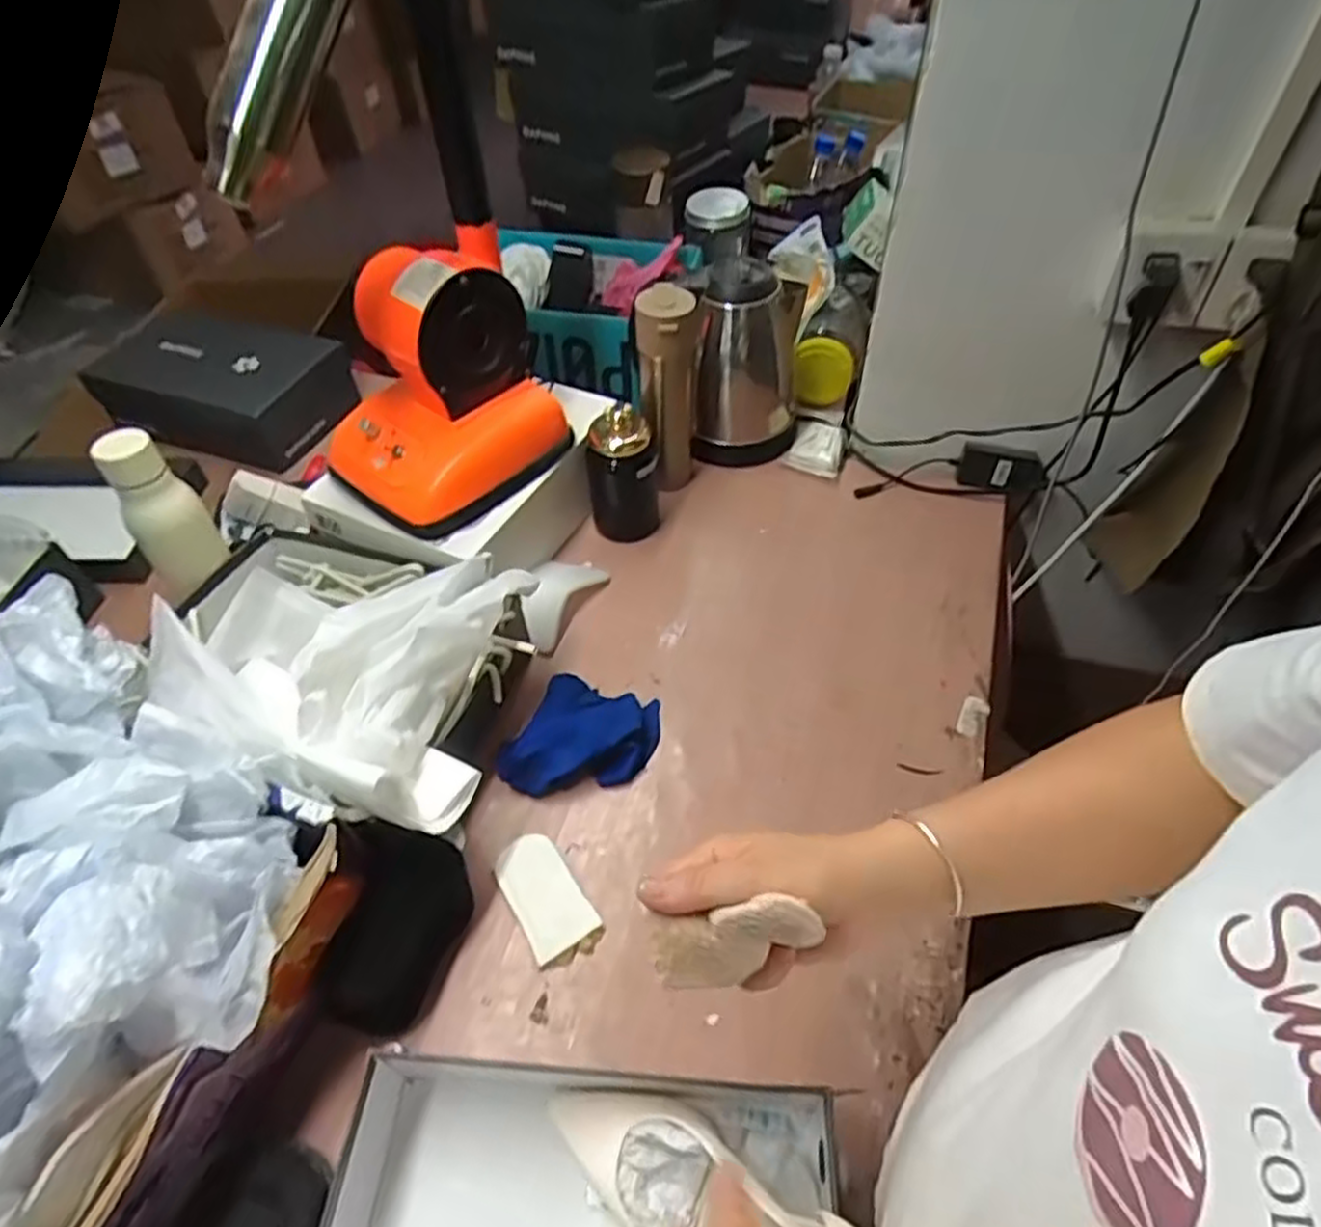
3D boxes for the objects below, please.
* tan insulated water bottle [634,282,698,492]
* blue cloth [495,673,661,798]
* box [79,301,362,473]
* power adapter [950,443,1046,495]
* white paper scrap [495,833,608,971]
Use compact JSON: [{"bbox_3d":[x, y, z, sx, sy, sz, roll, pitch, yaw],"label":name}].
[{"bbox_3d":[0.009,-0.250,0.881,0.068,0.236,0.074,-5,50,-3],"label":"tan insulated water bottle"},{"bbox_3d":[-0.075,0.113,0.712,0.136,0.046,0.119,10,51,10],"label":"blue cloth"},{"bbox_3d":[-0.596,-0.317,1.040,0.291,0.113,0.180,15,52,14],"label":"box"},{"bbox_3d":[0.408,-0.174,0.919,0.101,0.054,0.024,14,52,13],"label":"power adapter"},{"bbox_3d":[-0.093,0.232,0.625,0.054,0.012,0.106,-27,54,-20],"label":"white paper scrap"}]

